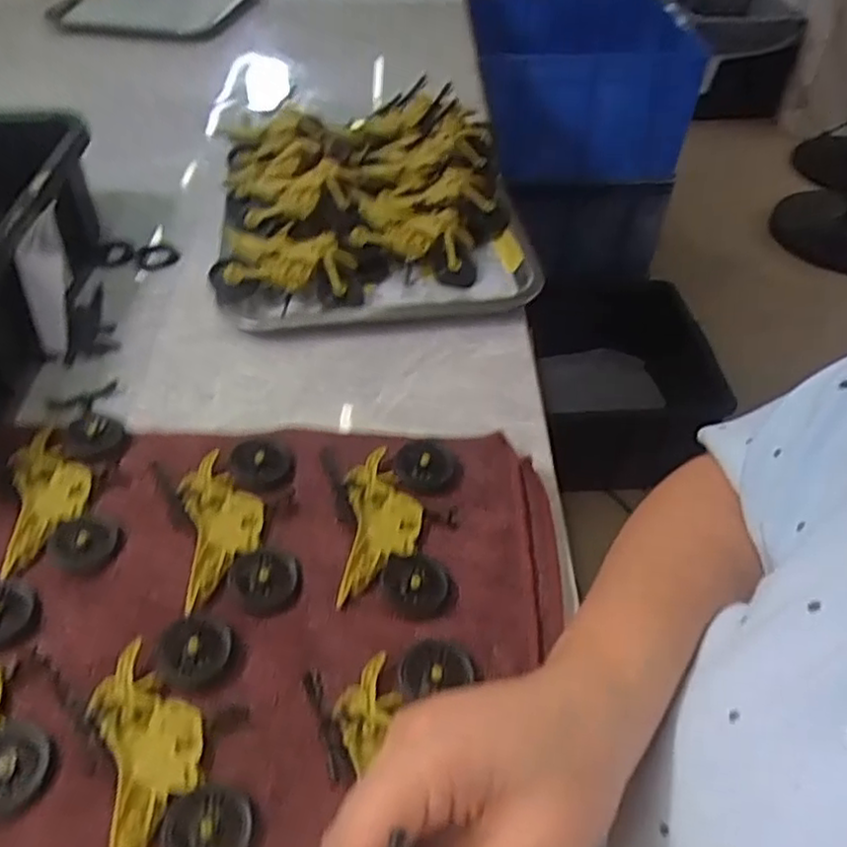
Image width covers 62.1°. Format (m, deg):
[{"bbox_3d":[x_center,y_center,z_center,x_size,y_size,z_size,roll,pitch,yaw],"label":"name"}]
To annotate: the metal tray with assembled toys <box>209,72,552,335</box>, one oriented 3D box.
[{"bbox_3d":[-0.049,-0.208,0.641,0.263,0.063,0.323,-5,47,-6],"label":"metal tray with assembled toys"}]

